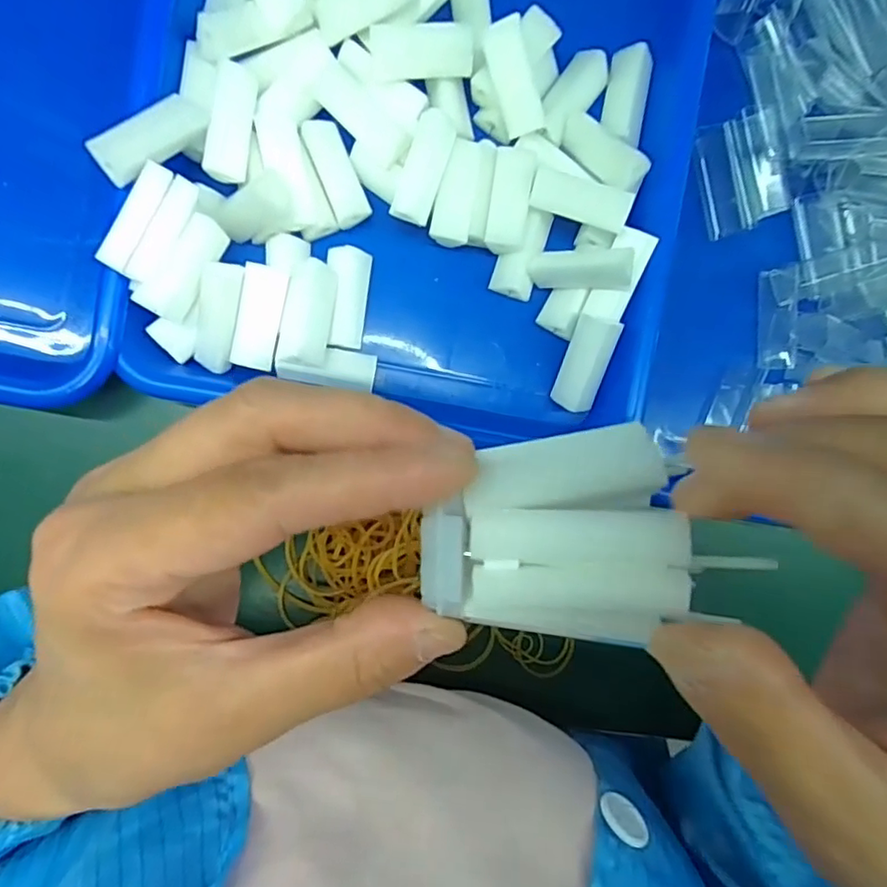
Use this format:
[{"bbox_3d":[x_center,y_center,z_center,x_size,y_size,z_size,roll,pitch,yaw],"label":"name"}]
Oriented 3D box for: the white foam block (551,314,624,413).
[{"bbox_3d":[0.070,-0.038,0.281,0.021,0.017,0.045,15,112,-8],"label":"white foam block"}]

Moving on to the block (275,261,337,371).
[{"bbox_3d":[-0.061,-0.059,0.265,0.021,0.013,0.047,10,89,-8],"label":"block"}]

